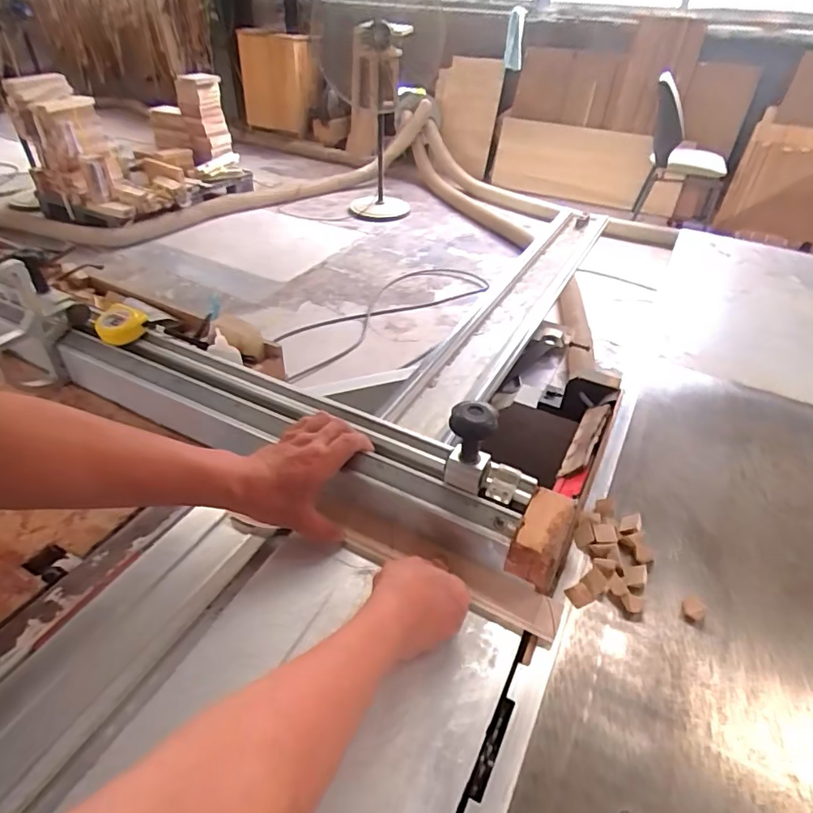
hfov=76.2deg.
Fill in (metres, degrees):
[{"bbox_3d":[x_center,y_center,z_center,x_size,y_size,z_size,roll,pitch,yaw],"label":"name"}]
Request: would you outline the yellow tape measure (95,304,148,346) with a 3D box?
[{"bbox_3d":[-0.399,-0.116,0.726,0.063,0.028,0.064,-19,46,-25],"label":"yellow tape measure"}]

